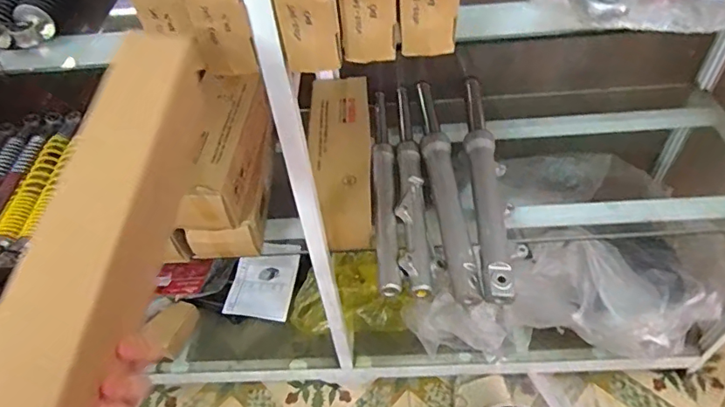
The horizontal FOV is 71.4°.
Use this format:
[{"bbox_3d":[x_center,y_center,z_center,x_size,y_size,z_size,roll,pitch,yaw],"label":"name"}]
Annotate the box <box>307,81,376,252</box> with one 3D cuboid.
[{"bbox_3d":[-0.034,-0.079,0.867,0.105,0.081,0.335,-4,49,2],"label":"box"}]

